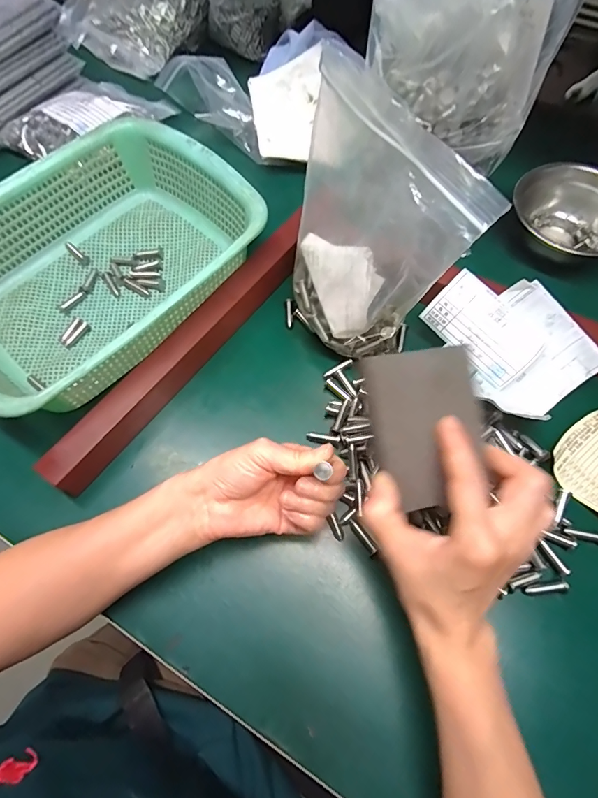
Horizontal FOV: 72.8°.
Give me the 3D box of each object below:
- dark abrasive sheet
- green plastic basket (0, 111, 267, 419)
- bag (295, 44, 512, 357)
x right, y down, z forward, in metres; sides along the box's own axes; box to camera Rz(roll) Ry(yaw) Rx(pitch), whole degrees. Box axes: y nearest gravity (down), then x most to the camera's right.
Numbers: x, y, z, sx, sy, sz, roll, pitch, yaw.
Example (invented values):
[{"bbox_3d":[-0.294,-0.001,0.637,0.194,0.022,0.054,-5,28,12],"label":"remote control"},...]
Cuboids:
[{"bbox_3d":[0.082,0.017,0.255,0.067,0.011,0.094,-11,85,0],"label":"dark abrasive sheet"},{"bbox_3d":[-0.193,-0.126,0.392,0.216,0.085,0.290,40,73,15],"label":"green plastic basket"},{"bbox_3d":[0.048,-0.128,0.312,0.058,0.189,0.149,-27,78,-23],"label":"bag"}]

